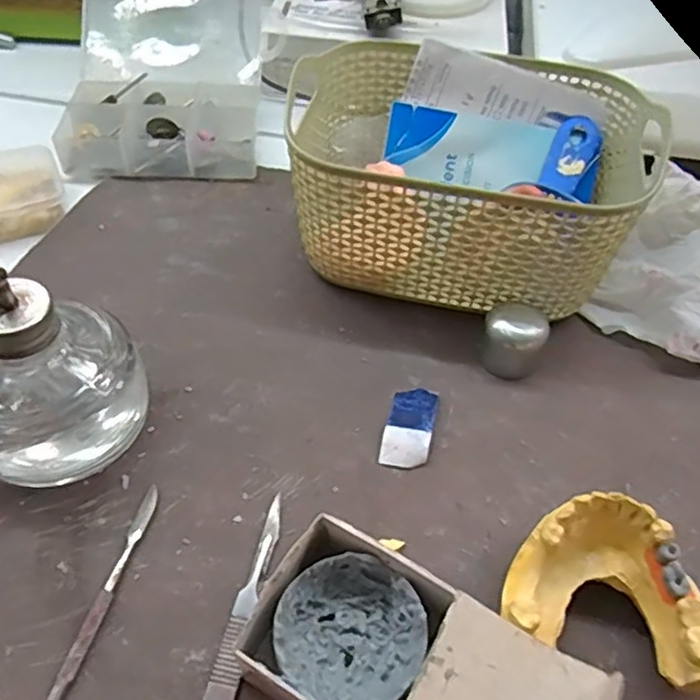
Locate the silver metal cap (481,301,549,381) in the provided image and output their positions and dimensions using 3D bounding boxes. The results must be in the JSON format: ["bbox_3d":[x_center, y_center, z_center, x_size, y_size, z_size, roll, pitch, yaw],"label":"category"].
[{"bbox_3d":[0.079,-0.007,0.308,0.028,0.027,0.031,21,55,12],"label":"silver metal cap"}]

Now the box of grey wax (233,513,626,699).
[{"bbox_3d":[0.020,0.106,0.210,0.112,0.042,0.057,26,57,16],"label":"box of grey wax"}]

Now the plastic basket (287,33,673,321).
[{"bbox_3d":[0.057,-0.086,0.333,0.156,0.083,0.116,12,54,6],"label":"plastic basket"}]

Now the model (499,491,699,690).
[{"bbox_3d":[0.094,0.085,0.232,0.070,0.038,0.049,16,55,9],"label":"model"}]

